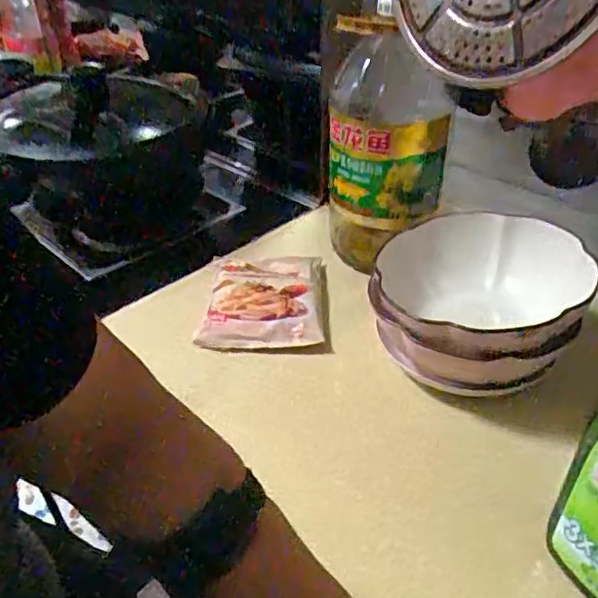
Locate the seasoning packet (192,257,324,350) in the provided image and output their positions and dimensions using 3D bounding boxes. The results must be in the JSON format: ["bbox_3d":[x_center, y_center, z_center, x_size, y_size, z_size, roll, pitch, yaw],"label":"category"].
[{"bbox_3d":[-0.044,0.003,0.755,0.144,0.032,0.160,-1,38,0],"label":"seasoning packet"}]

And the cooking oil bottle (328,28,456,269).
[{"bbox_3d":[0.115,-0.187,0.771,0.148,0.290,0.145,12,39,16],"label":"cooking oil bottle"}]

